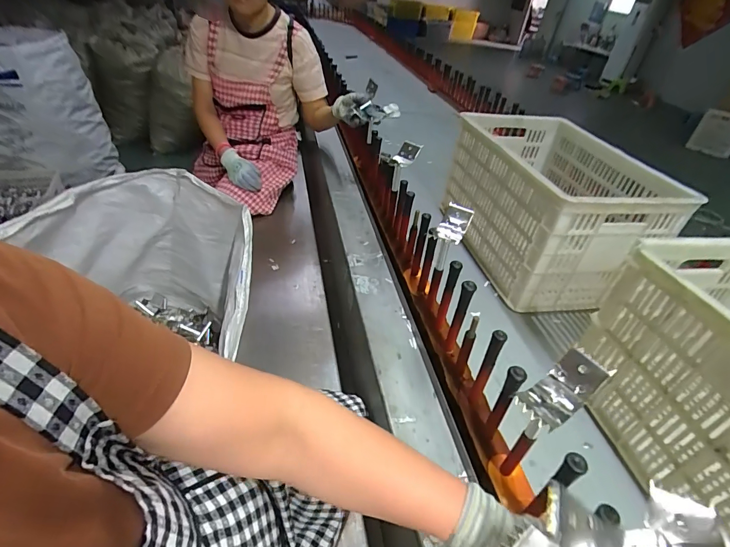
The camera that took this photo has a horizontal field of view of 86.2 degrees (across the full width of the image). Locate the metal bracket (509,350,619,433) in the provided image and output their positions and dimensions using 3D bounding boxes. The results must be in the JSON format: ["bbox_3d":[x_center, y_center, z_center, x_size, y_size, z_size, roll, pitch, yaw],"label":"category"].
[{"bbox_3d":[0.211,0.124,0.417,0.097,0.024,0.046,-31,47,-15],"label":"metal bracket"}]

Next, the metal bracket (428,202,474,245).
[{"bbox_3d":[0.150,-0.087,0.677,0.055,0.038,0.083,20,38,18],"label":"metal bracket"}]

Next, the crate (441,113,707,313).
[{"bbox_3d":[0.415,-0.156,0.912,0.312,0.277,0.468,-6,38,-17],"label":"crate"}]

